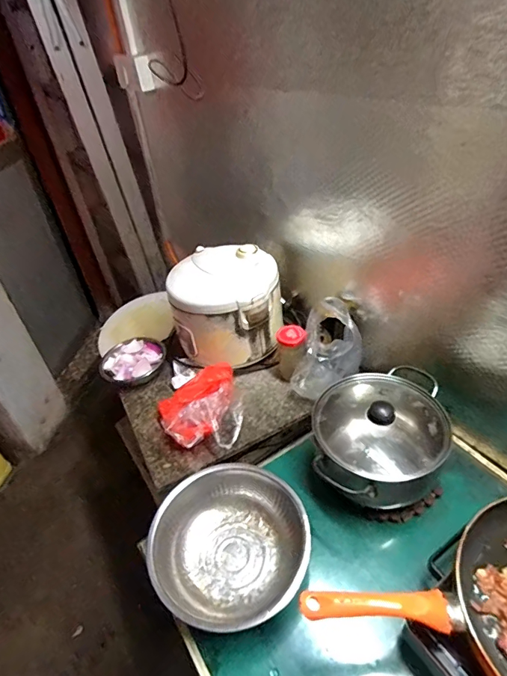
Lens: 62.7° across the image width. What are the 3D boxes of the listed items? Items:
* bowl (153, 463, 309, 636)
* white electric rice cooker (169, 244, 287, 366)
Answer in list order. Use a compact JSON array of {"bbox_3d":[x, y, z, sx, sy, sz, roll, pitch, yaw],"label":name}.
[{"bbox_3d":[-0.033,0.320,0.635,0.222,0.088,0.219,-4,40,3],"label":"bowl"},{"bbox_3d":[-0.063,-0.079,1.001,0.258,0.206,0.210,-6,40,0],"label":"white electric rice cooker"}]

